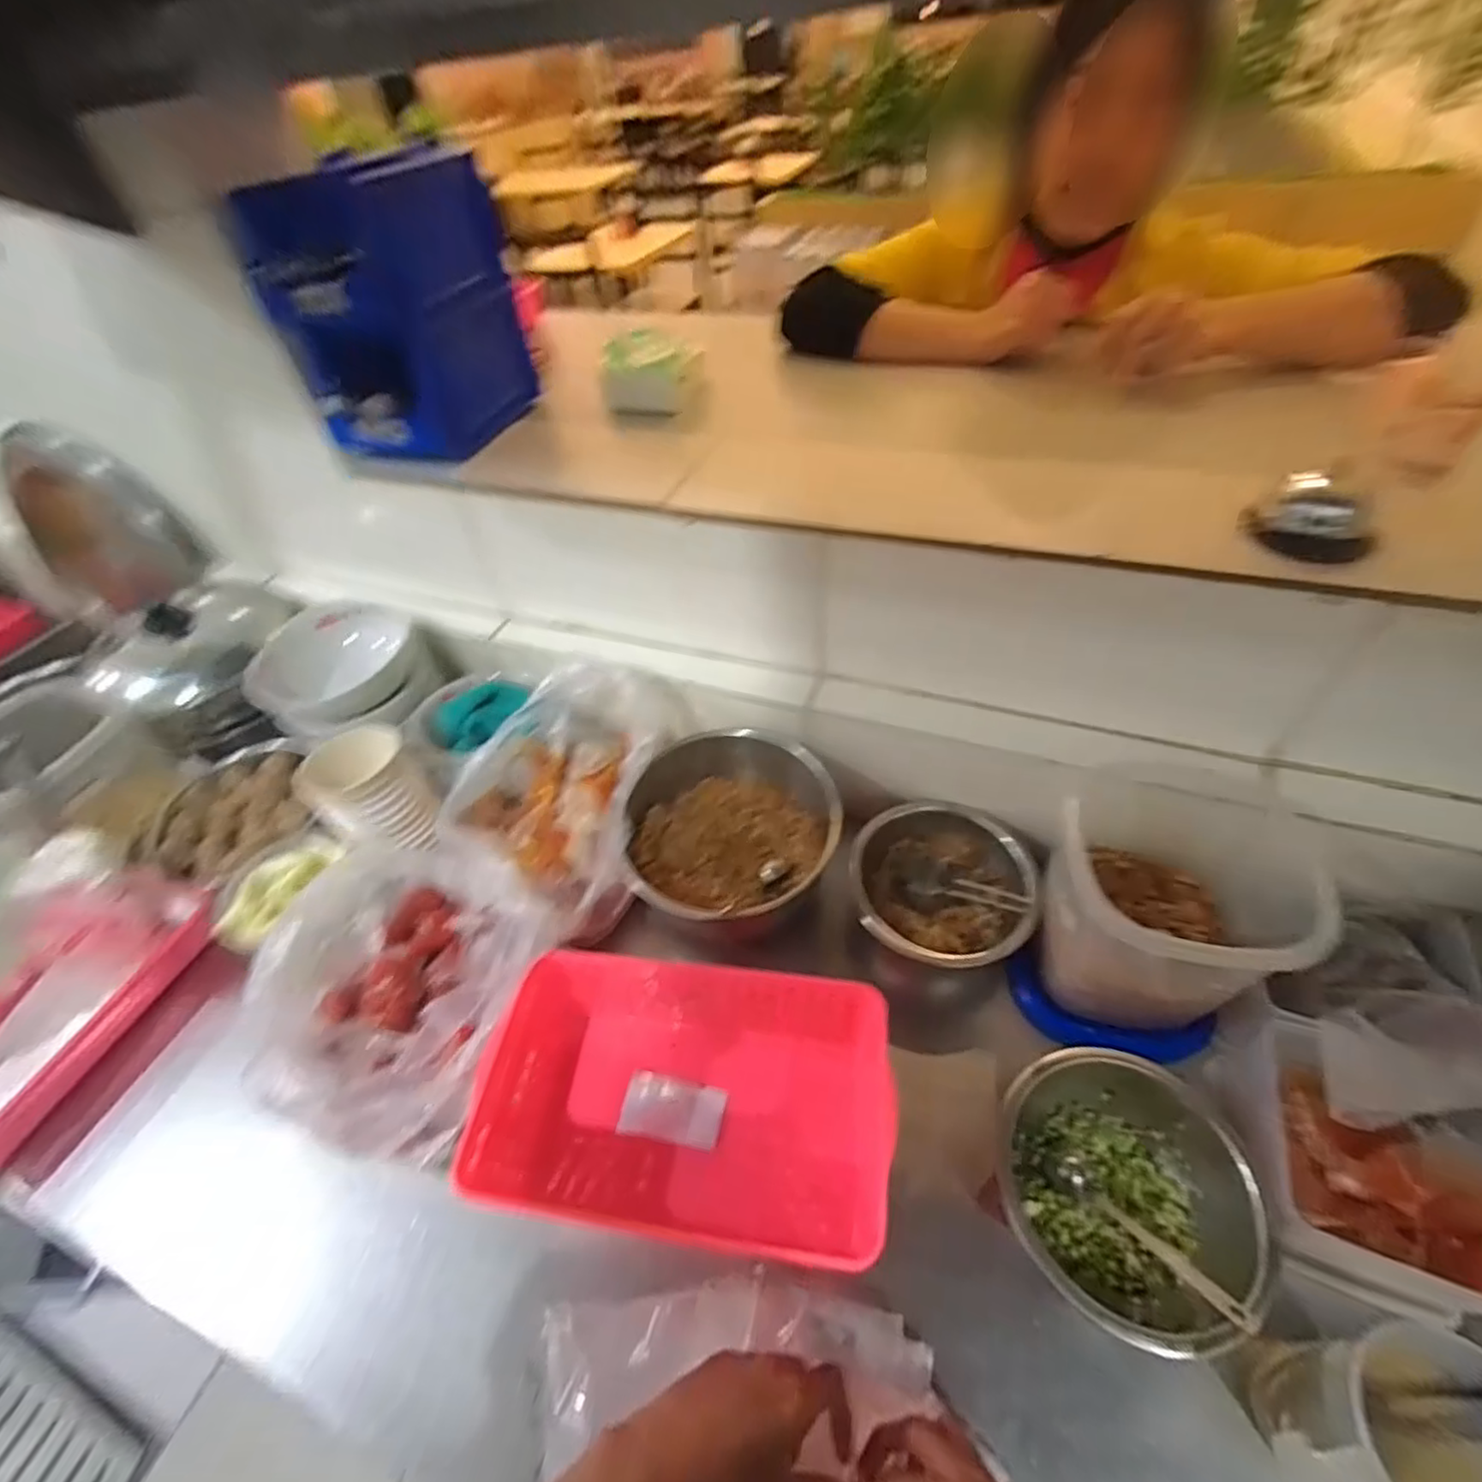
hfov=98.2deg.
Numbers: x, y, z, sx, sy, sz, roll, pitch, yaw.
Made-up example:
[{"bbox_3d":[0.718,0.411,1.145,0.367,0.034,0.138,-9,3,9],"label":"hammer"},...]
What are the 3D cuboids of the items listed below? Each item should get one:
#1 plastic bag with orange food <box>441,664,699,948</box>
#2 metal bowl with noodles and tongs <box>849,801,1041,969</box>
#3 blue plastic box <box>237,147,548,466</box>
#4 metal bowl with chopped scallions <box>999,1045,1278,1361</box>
[{"bbox_3d":[-0.164,0.025,0.658,0.203,0.145,0.250,22,55,23],"label":"plastic bag with orange food"},{"bbox_3d":[0.196,0.140,0.633,0.163,0.091,0.161,17,53,20],"label":"metal bowl with noodles and tongs"},{"bbox_3d":[-0.346,-0.436,0.668,0.148,0.227,0.206,7,50,12],"label":"blue plastic box"},{"bbox_3d":[0.270,0.325,0.465,0.157,0.070,0.163,-3,49,4],"label":"metal bowl with chopped scallions"}]

